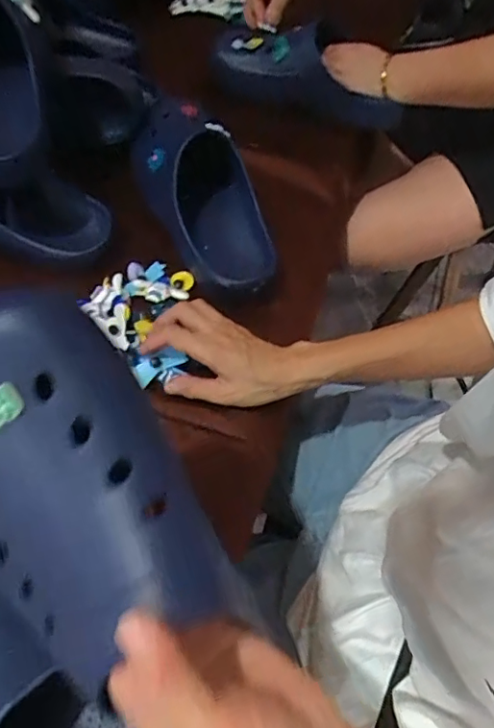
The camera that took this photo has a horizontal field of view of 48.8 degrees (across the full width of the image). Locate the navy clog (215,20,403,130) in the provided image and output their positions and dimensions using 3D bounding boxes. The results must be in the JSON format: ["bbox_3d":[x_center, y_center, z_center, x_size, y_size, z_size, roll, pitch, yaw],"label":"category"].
[{"bbox_3d":[0.079,-0.372,0.702,0.245,0.081,0.110,10,60,3],"label":"navy clog"}]

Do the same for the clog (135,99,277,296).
[{"bbox_3d":[-0.045,-0.194,0.599,0.094,0.085,0.262,-20,85,-14],"label":"clog"}]

